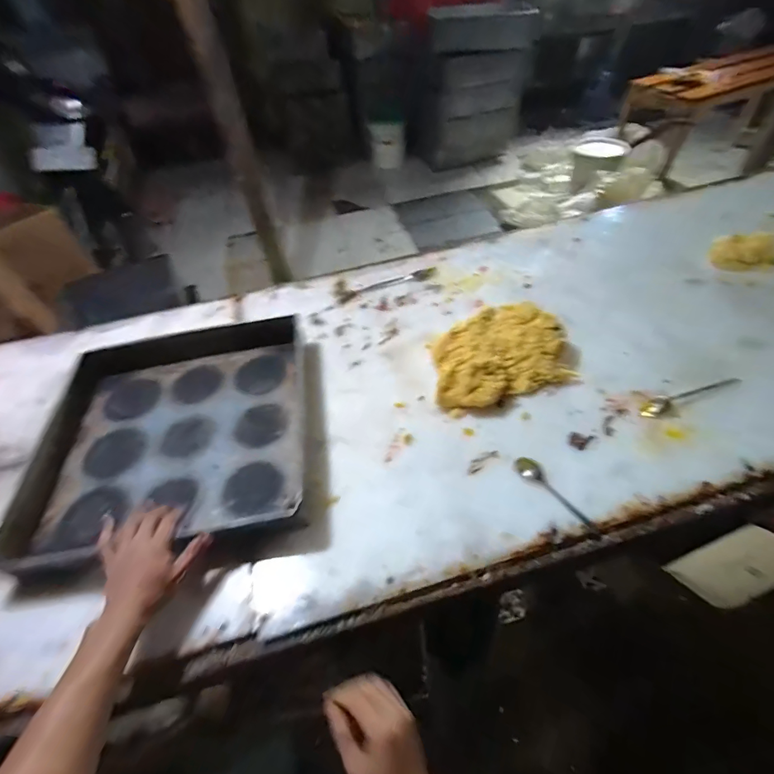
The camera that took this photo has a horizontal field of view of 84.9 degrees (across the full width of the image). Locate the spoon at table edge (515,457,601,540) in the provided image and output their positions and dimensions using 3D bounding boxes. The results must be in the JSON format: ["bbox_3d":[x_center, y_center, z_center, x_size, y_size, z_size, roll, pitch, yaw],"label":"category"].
[{"bbox_3d":[0.225,0.141,0.563,0.023,0.013,0.134,-29,52,-19],"label":"spoon at table edge"}]

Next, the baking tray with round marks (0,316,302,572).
[{"bbox_3d":[-0.337,0.057,0.698,0.405,0.074,0.441,-9,44,-2],"label":"baking tray with round marks"}]

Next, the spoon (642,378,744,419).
[{"bbox_3d":[0.468,0.011,0.660,0.166,0.012,0.032,-18,49,-11],"label":"spoon"}]

